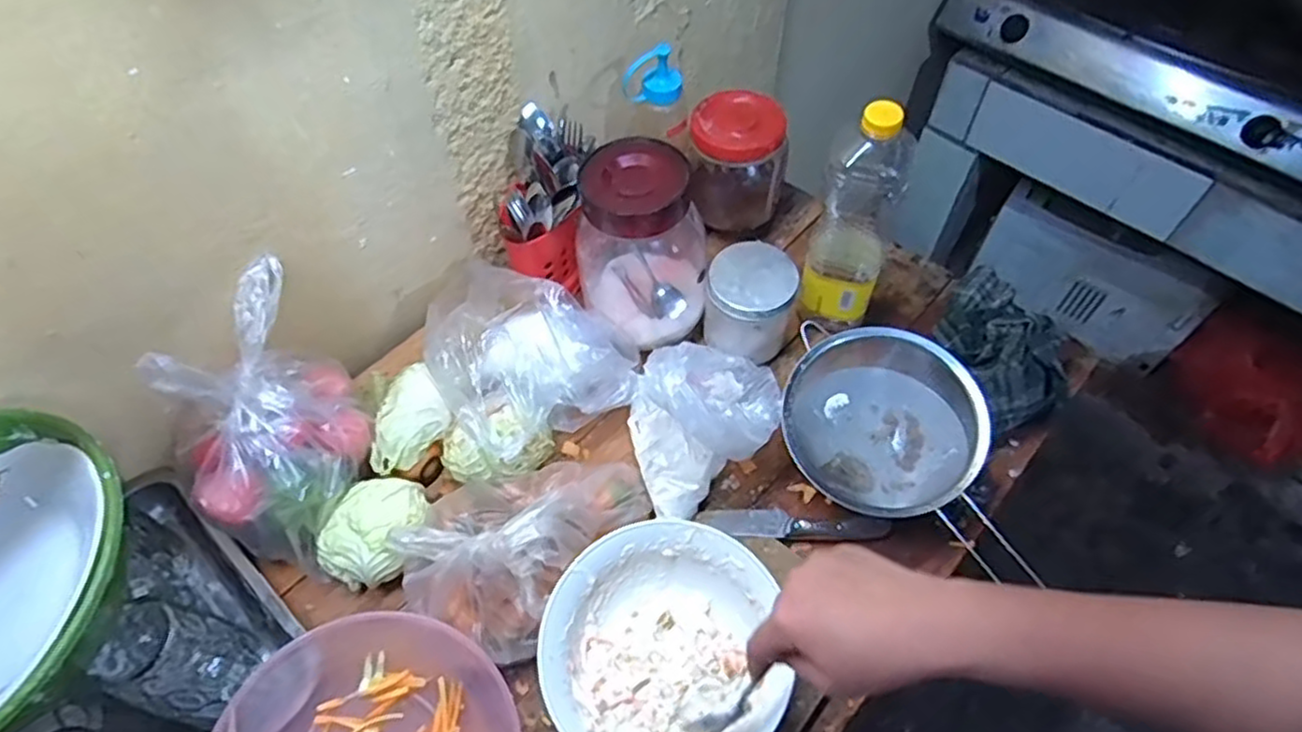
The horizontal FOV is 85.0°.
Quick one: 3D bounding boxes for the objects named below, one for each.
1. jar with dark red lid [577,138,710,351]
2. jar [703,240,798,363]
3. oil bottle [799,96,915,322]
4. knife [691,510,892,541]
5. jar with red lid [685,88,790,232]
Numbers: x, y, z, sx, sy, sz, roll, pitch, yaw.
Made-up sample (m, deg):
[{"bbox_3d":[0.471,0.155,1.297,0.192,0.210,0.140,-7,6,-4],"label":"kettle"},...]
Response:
[{"bbox_3d":[-0.007,-0.115,0.702,0.121,0.186,0.110,0,55,0],"label":"jar with dark red lid"},{"bbox_3d":[0.100,-0.065,0.731,0.085,0.093,0.079,0,55,0],"label":"jar"},{"bbox_3d":[0.202,-0.146,0.684,0.066,0.237,0.076,22,58,15],"label":"oil bottle"},{"bbox_3d":[0.131,0.145,0.649,0.167,0.012,0.028,0,55,1],"label":"knife"},{"bbox_3d":[0.100,-0.233,0.813,0.106,0.114,0.101,0,55,0],"label":"jar with red lid"}]

